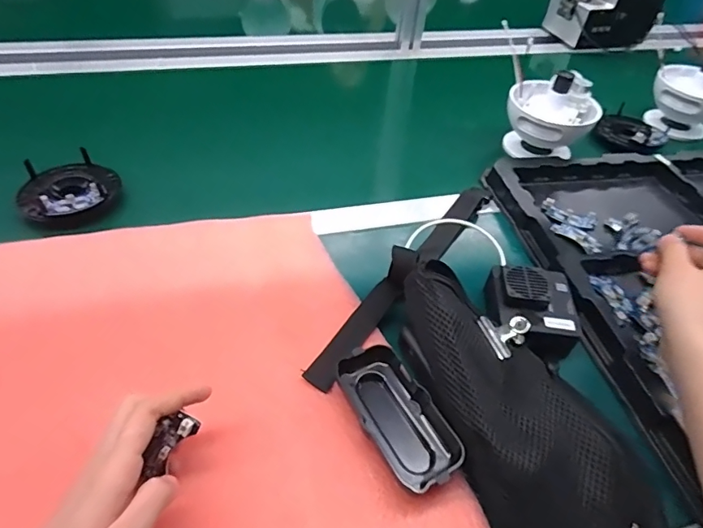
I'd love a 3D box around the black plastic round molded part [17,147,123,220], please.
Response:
[{"bbox_3d":[-0.312,-0.086,0.513,0.098,0.027,0.098,5,46,-5],"label":"black plastic round molded part"}]

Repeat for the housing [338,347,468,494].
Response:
[{"bbox_3d":[0.035,0.111,0.348,0.048,0.027,0.107,-21,53,-27],"label":"housing"}]

